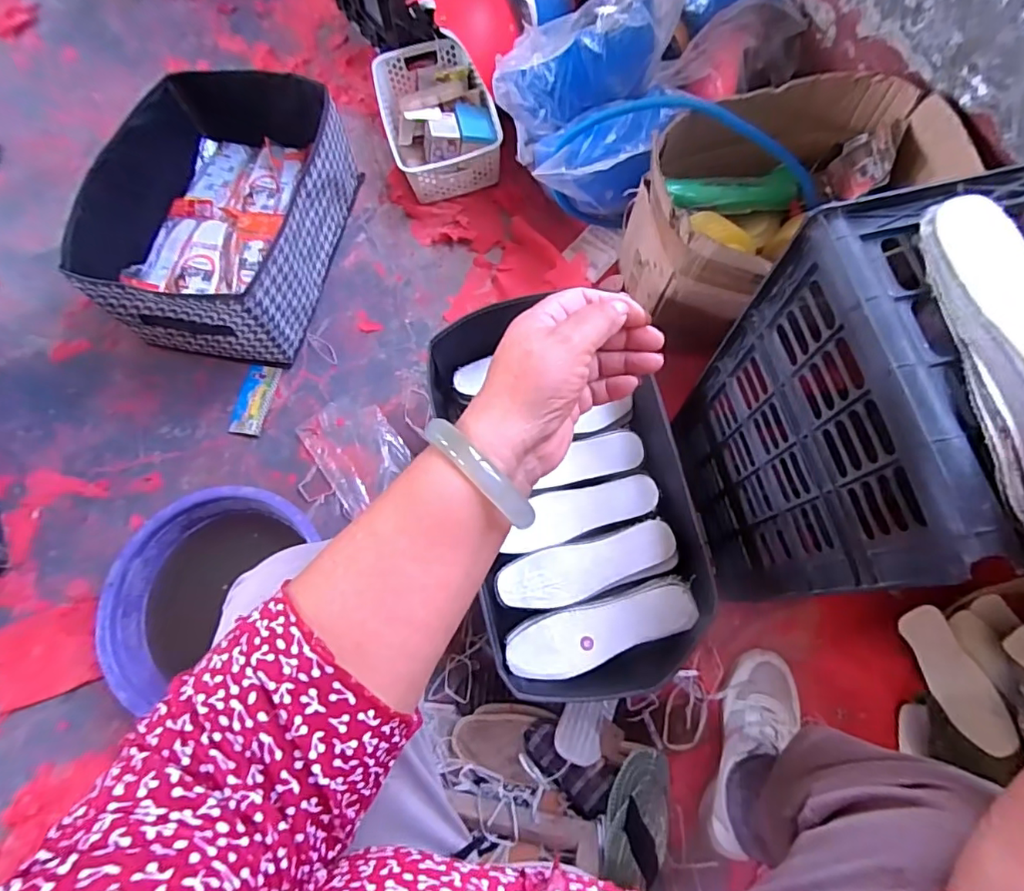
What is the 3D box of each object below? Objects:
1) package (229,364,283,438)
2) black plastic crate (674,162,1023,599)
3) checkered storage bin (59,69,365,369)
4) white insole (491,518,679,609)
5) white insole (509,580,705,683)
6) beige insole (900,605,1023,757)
[{"bbox_3d":[-0.423,-0.076,0.881,0.057,0.010,0.124,8,72,5],"label":"package"},{"bbox_3d":[0.408,-0.012,0.563,0.311,0.443,0.264,-11,71,-2],"label":"black plastic crate"},{"bbox_3d":[-0.464,-0.380,0.893,0.318,0.190,0.436,7,72,5],"label":"checkered storage bin"},{"bbox_3d":[0.094,0.151,0.662,0.220,0.017,0.067,-16,71,-3],"label":"white insole"},{"bbox_3d":[0.106,0.219,0.631,0.222,0.023,0.070,-15,71,-3],"label":"white insole"},{"bbox_3d":[0.558,0.295,0.674,0.060,0.017,0.188,-34,79,23],"label":"beige insole"}]

